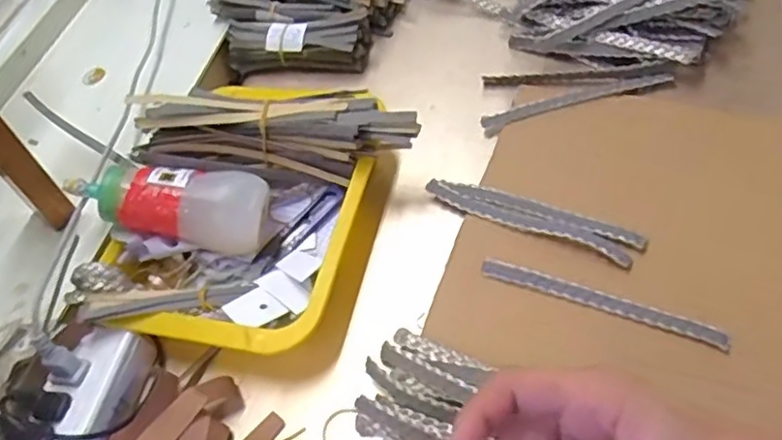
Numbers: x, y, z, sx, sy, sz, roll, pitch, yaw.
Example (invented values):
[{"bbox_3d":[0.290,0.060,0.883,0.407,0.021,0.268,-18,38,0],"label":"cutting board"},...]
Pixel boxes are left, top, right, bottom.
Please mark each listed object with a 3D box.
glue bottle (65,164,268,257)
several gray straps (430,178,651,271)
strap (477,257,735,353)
[{"bbox_3d":[-0.178,-0.015,0.519,0.155,0.047,0.055,9,55,-7],"label":"glue bottle"},{"bbox_3d":[0.110,-0.004,0.516,0.174,0.008,0.029,20,67,27],"label":"several gray straps"},{"bbox_3d":[0.150,0.058,0.468,0.174,0.006,0.014,17,89,23],"label":"strap"}]

